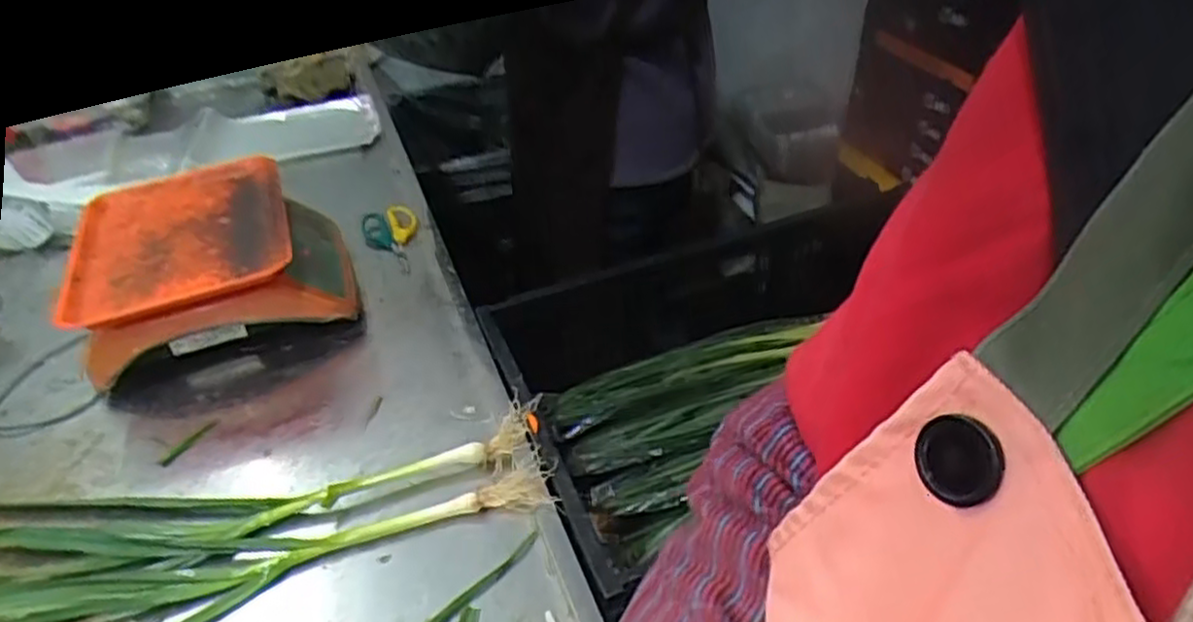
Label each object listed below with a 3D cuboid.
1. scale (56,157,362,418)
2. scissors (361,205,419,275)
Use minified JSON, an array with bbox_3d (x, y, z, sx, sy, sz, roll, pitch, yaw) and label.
[{"bbox_3d":[-0.460,-0.048,0.931,0.285,0.126,0.331,-18,41,-17],"label":"scale"},{"bbox_3d":[-0.282,-0.102,1.049,0.076,0.009,0.195,-13,37,-10],"label":"scissors"}]

